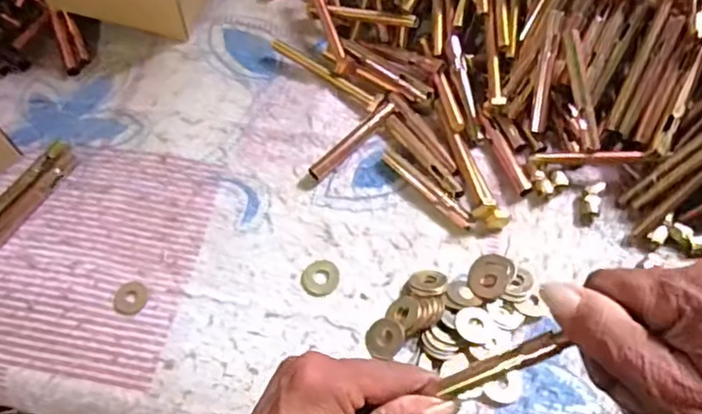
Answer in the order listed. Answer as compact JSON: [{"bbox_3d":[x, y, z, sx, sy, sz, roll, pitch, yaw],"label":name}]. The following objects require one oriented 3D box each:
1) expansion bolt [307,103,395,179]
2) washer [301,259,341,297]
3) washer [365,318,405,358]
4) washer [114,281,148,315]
[{"bbox_3d":[0.001,-0.050,0.454,0.083,0.012,0.010,-41,64,-19],"label":"expansion bolt"},{"bbox_3d":[-0.020,0.047,0.404,0.026,0.004,0.025,-2,58,3],"label":"washer"},{"bbox_3d":[0.021,0.083,0.379,0.025,0.004,0.023,-7,67,16],"label":"washer"},{"bbox_3d":[-0.146,0.060,0.397,0.021,0.004,0.023,-2,58,3],"label":"washer"}]

